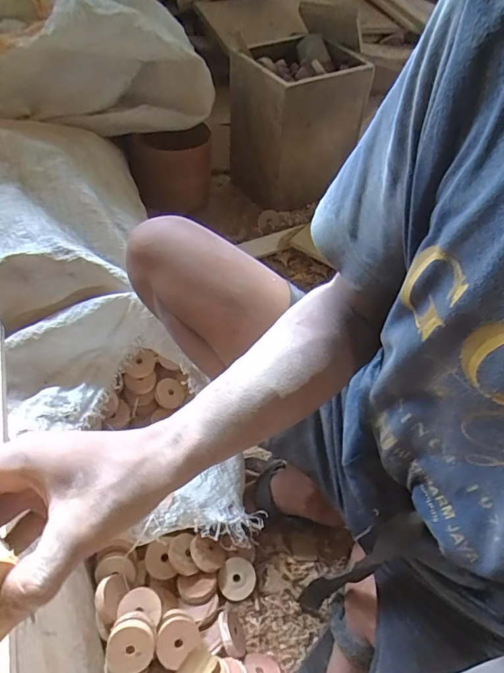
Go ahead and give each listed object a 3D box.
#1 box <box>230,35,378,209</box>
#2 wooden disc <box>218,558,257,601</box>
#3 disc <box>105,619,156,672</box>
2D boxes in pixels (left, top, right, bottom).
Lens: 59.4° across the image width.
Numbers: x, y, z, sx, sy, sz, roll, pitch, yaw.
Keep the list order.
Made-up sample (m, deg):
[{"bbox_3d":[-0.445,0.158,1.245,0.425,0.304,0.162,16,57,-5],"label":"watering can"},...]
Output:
[{"bbox_3d":[0.093,-0.464,0.984,0.244,0.279,0.182,-27,59,-21],"label":"box"},{"bbox_3d":[-0.020,0.323,0.591,0.050,0.015,0.050,1,53,-2],"label":"wooden disc"},{"bbox_3d":[-0.135,0.344,0.490,0.052,0.008,0.049,4,69,-10],"label":"disc"}]

